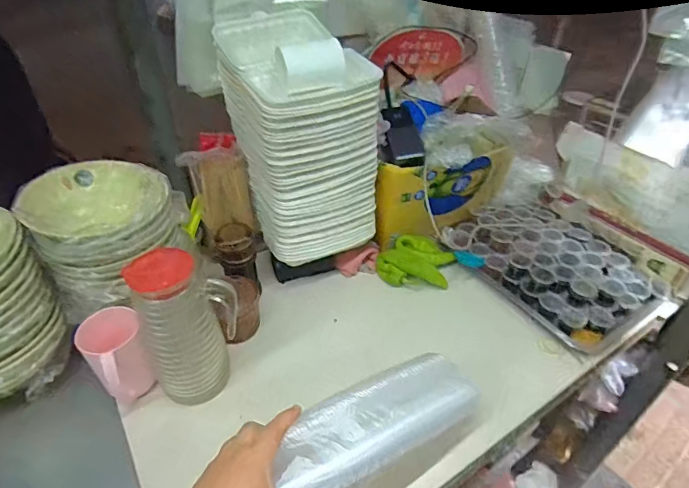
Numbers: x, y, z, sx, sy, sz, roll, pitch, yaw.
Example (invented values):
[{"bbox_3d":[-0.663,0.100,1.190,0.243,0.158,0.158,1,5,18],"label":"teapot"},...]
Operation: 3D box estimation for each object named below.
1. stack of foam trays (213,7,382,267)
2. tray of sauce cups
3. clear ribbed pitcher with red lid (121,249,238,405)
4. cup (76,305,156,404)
[{"bbox_3d":[-0.066,-0.163,0.738,0.196,0.328,0.200,-20,44,-23],"label":"stack of foam trays"},{"bbox_3d":[0.376,0.030,0.802,0.246,0.071,0.360,-28,47,-30],"label":"tray of sauce cups"},{"bbox_3d":[-0.205,0.107,0.588,0.111,0.216,0.098,-18,43,-21],"label":"clear ribbed pitcher with red lid"},{"bbox_3d":[-0.304,0.148,0.597,0.073,0.099,0.084,-26,46,-29],"label":"cup"}]

